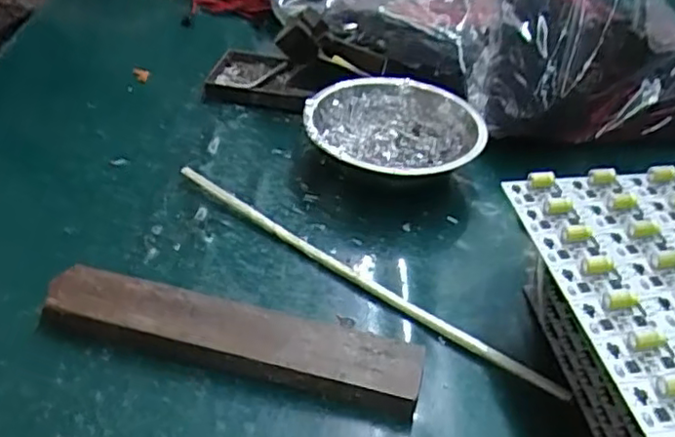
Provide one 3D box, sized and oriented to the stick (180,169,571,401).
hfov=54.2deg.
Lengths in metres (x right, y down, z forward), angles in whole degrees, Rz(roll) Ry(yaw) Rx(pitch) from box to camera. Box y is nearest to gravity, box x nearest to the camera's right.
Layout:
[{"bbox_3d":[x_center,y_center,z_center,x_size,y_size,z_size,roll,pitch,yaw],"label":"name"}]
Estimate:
[{"bbox_3d":[0.006,0.029,0.406,0.291,0.011,0.011,30,45,27],"label":"stick"}]

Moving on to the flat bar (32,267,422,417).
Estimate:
[{"bbox_3d":[-0.058,0.064,0.359,0.206,0.020,0.040,13,40,9],"label":"flat bar"}]

